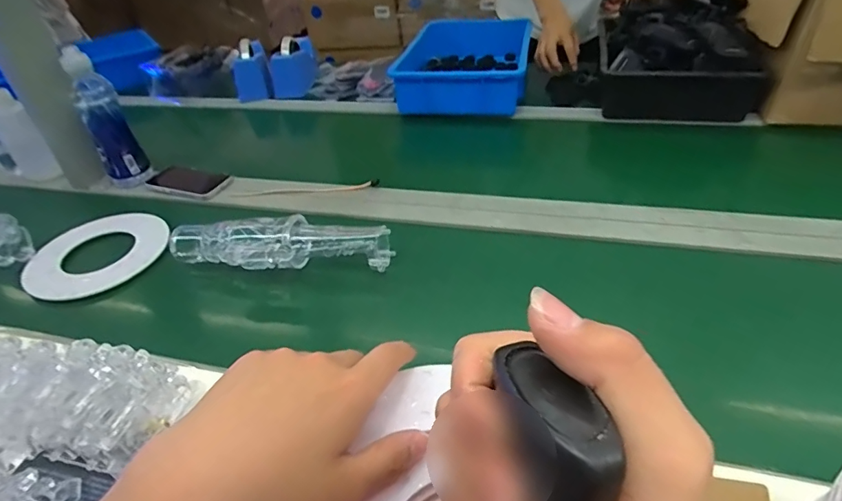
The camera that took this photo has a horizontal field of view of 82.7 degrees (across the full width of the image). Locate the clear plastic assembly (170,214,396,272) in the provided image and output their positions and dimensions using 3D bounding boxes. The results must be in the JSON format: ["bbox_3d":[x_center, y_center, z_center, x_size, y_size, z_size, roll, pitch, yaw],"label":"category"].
[{"bbox_3d":[-0.195,-0.006,0.643,0.305,0.060,0.081,-3,39,3],"label":"clear plastic assembly"}]

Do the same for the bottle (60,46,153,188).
[{"bbox_3d":[-0.529,-0.205,0.812,0.069,0.241,0.085,-28,44,-24],"label":"bottle"}]

